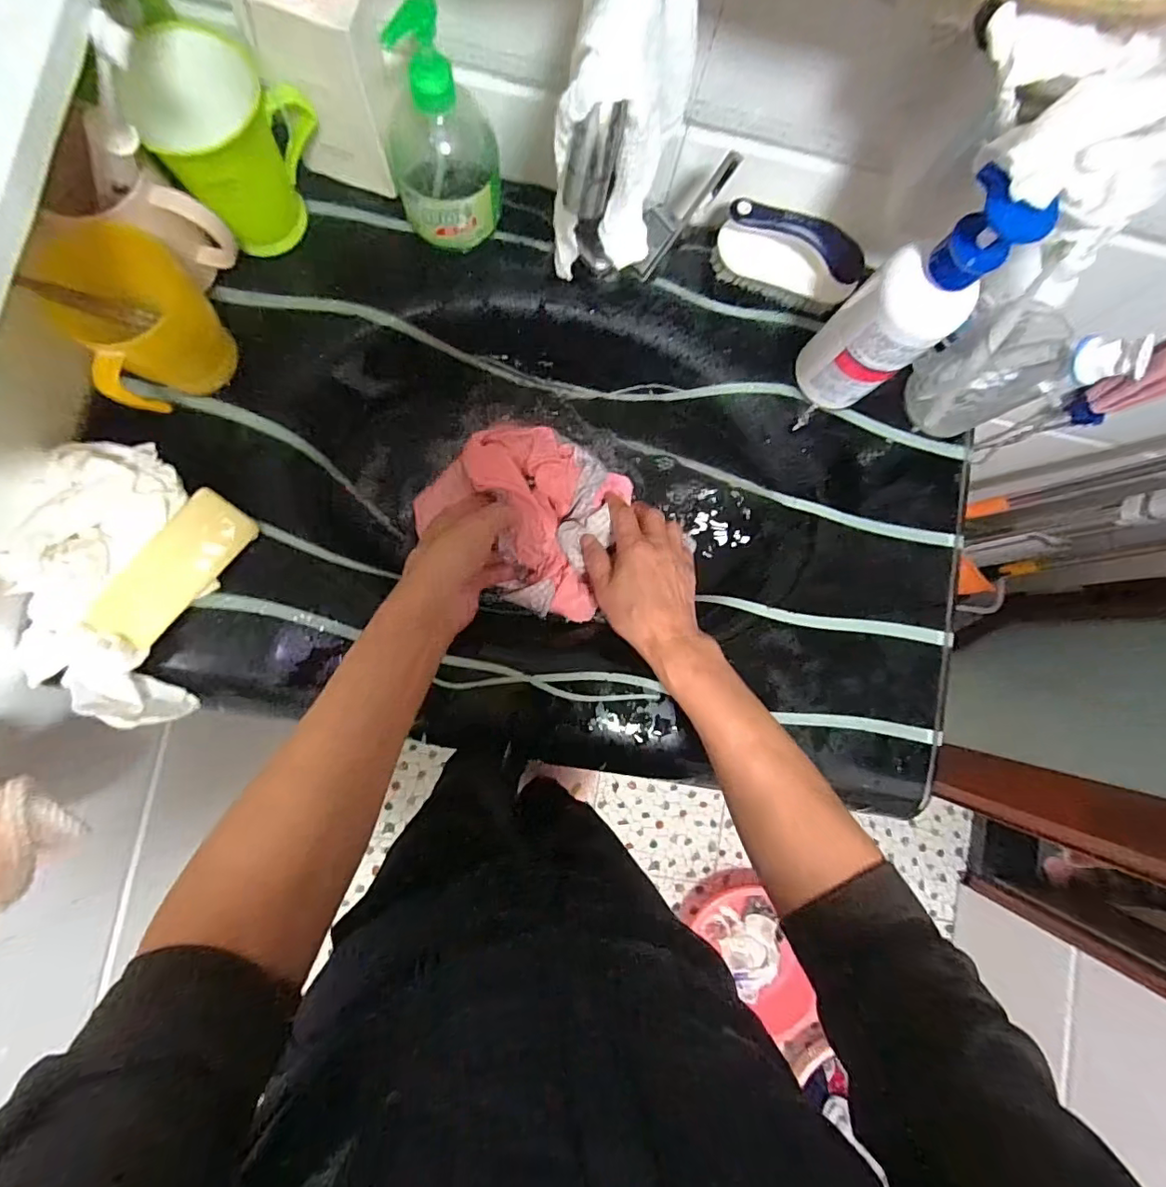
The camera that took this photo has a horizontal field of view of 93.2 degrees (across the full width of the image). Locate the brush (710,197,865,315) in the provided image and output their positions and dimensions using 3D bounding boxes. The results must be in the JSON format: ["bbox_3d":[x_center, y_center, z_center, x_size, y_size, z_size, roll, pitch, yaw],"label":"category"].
[{"bbox_3d":[0.186,-0.303,0.500,0.128,0.065,0.047,22,84,-3],"label":"brush"}]

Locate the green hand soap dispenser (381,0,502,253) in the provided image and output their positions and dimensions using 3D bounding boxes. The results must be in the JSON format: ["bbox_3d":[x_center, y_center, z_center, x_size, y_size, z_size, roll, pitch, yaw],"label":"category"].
[{"bbox_3d":[-0.108,-0.346,0.419,0.083,0.148,0.067,-4,86,-5],"label":"green hand soap dispenser"}]

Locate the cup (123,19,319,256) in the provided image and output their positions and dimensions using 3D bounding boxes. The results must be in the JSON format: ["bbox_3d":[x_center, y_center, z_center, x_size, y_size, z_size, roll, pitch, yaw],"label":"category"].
[{"bbox_3d":[-0.277,-0.352,0.437,0.080,0.110,0.112,39,83,-1],"label":"cup"}]

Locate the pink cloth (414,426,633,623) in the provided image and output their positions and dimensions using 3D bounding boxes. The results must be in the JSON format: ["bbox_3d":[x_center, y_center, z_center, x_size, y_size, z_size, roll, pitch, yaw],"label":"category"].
[{"bbox_3d":[-0.046,-0.077,0.512,0.182,0.046,0.151,32,83,-2],"label":"pink cloth"}]

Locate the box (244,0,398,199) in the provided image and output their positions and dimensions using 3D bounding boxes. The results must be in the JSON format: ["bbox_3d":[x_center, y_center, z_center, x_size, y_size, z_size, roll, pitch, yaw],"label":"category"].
[{"bbox_3d":[-0.193,-0.384,0.430,0.086,0.146,0.040,10,84,-4],"label":"box"}]

